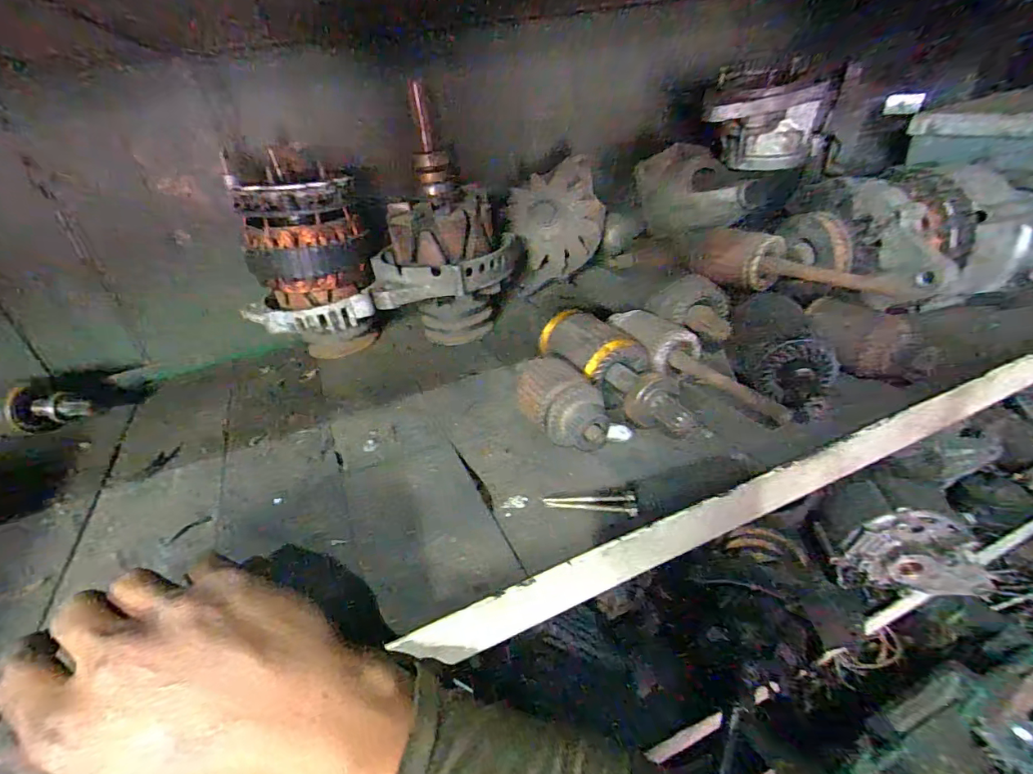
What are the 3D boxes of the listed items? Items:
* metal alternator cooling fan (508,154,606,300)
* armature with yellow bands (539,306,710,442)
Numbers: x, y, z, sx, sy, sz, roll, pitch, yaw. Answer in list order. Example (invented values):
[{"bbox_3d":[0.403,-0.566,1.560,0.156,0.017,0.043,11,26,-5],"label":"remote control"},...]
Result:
[{"bbox_3d":[0.052,-0.205,0.603,0.113,0.142,0.026,-10,-1,3],"label":"metal alternator cooling fan"},{"bbox_3d":[0.087,-0.013,0.390,0.066,0.058,0.161,-26,38,-25],"label":"armature with yellow bands"}]

